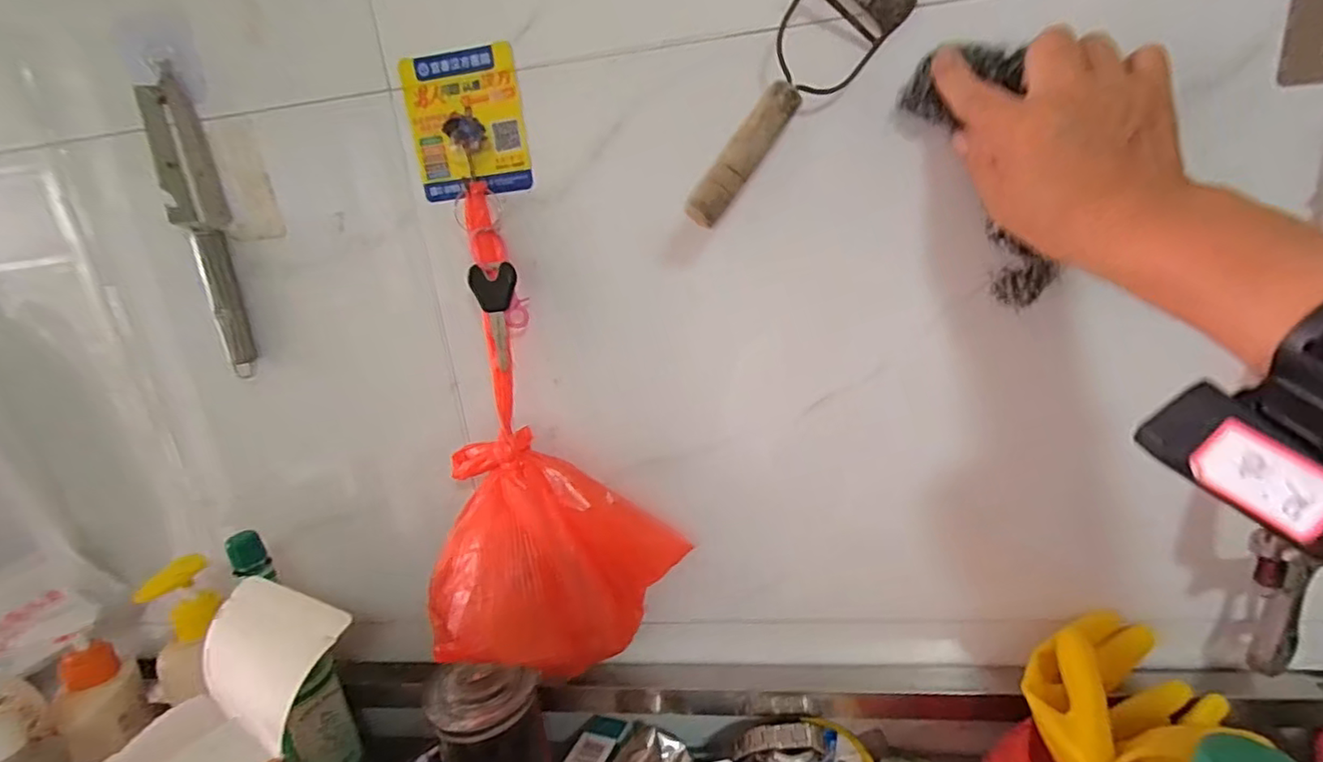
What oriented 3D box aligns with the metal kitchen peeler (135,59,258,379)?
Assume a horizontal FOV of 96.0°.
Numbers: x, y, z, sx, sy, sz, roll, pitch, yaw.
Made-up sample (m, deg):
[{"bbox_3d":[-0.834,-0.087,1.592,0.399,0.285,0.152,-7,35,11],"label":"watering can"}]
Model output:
[{"bbox_3d":[-0.310,-0.103,0.405,0.034,0.191,0.016,-15,18,-27],"label":"metal kitchen peeler"}]

